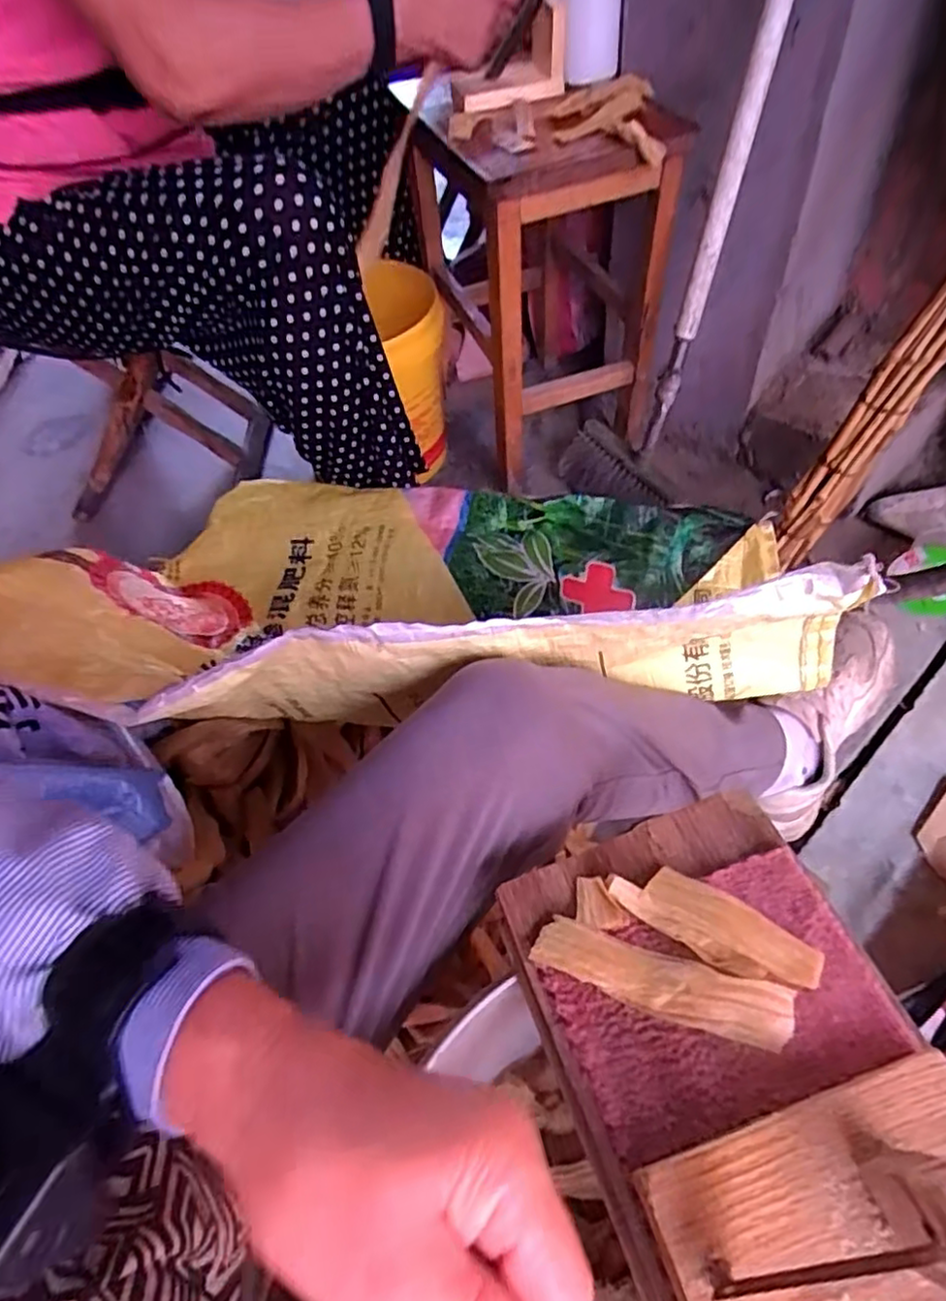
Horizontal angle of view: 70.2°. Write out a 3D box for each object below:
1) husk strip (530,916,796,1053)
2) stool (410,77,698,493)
[{"bbox_3d":[0.089,0.157,0.321,0.118,0.012,0.027,14,57,15],"label":"husk strip"},{"bbox_3d":[0.086,-0.527,0.938,0.266,0.398,0.360,-15,54,-5],"label":"stool"}]

